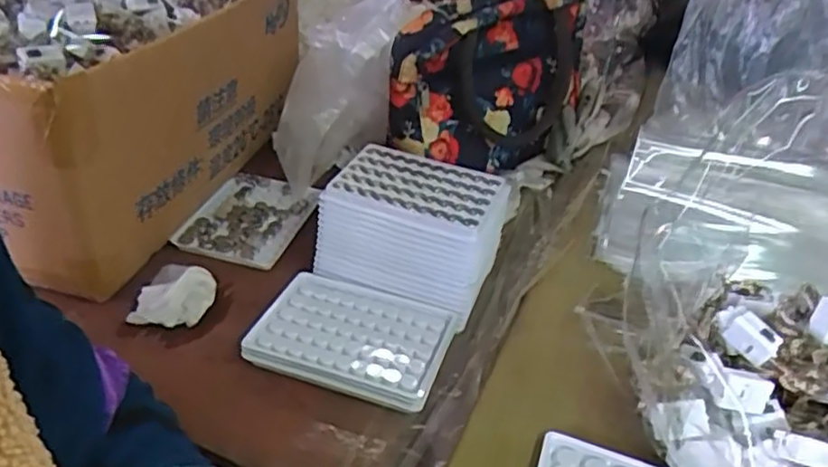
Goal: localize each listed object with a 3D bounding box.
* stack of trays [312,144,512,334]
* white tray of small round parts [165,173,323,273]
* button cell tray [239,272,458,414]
[{"bbox_3d":[0.000,-0.006,0.542,0.134,0.071,0.096,17,37,15],"label":"stack of trays"},{"bbox_3d":[-0.146,-0.015,0.611,0.093,0.011,0.120,13,35,9],"label":"white tray of small round parts"},{"bbox_3d":[-0.045,0.073,0.492,0.132,0.016,0.092,13,36,14],"label":"button cell tray"}]

